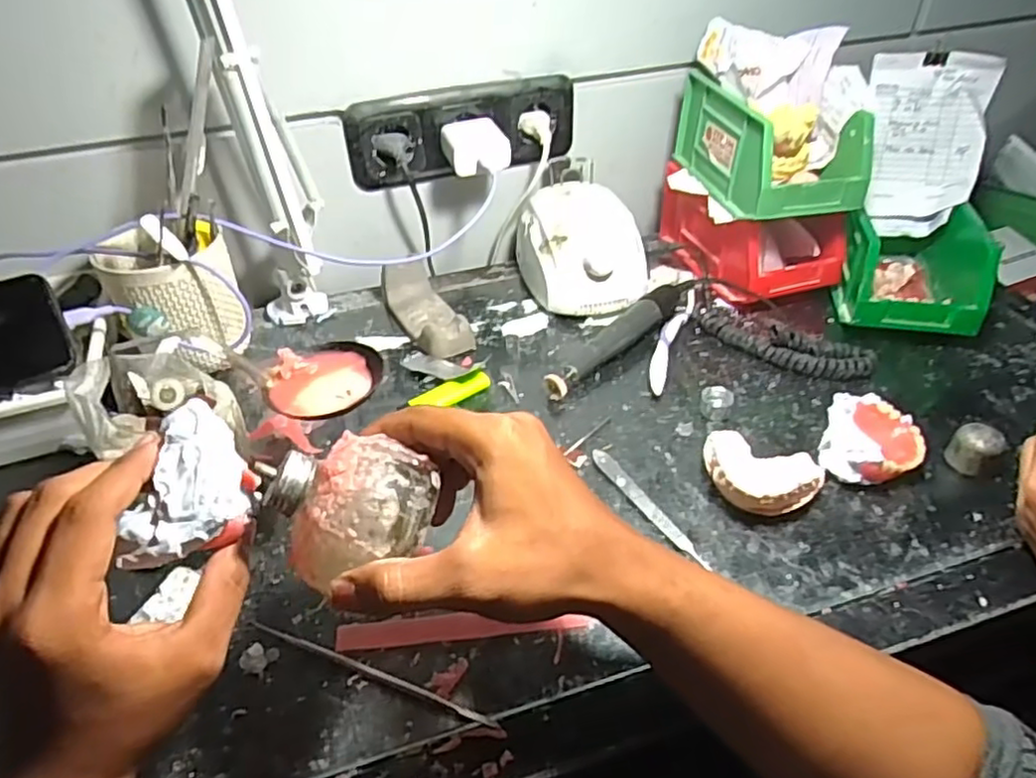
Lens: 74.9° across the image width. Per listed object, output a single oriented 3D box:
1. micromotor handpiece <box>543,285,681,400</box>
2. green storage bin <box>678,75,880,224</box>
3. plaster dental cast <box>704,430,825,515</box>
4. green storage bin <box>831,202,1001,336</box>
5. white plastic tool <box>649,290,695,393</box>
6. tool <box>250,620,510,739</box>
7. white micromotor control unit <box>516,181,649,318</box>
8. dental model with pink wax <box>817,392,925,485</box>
[{"bbox_3d":[0.088,-0.043,0.584,0.024,0.026,0.169,32,51,32],"label":"micromotor handpiece"},{"bbox_3d":[0.222,-0.224,0.609,0.100,0.081,0.165,-12,41,-12],"label":"green storage bin"},{"bbox_3d":[0.164,0.061,0.461,0.076,0.028,0.056,18,45,20],"label":"plaster dental cast"},{"bbox_3d":[0.348,-0.116,0.614,0.099,0.086,0.160,6,42,8],"label":"green storage bin"},{"bbox_3d":[0.137,-0.047,0.600,0.019,0.010,0.155,14,44,17],"label":"white plastic tool"},{"bbox_3d":[-0.081,0.158,0.375,0.159,0.005,0.005,15,44,18],"label":"tool"},{"bbox_3d":[0.060,-0.139,0.654,0.102,0.070,0.142,-12,42,-11],"label":"white micromotor control unit"},{"bbox_3d":[0.251,0.040,0.481,0.061,0.032,0.069,19,45,22],"label":"dental model with pink wax"}]

